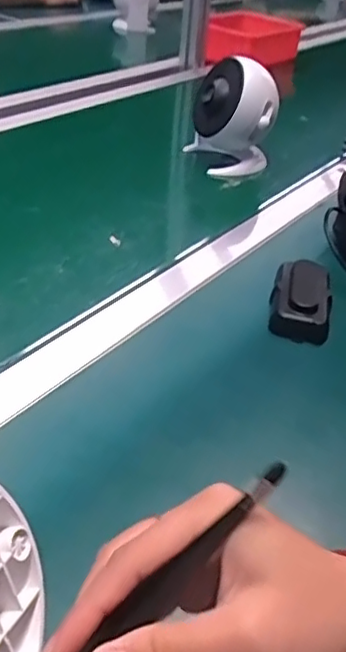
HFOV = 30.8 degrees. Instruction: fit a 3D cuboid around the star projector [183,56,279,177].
[{"bbox_3d":[0.081,-0.276,0.850,0.102,0.161,0.096,4,36,-4],"label":"star projector"}]

